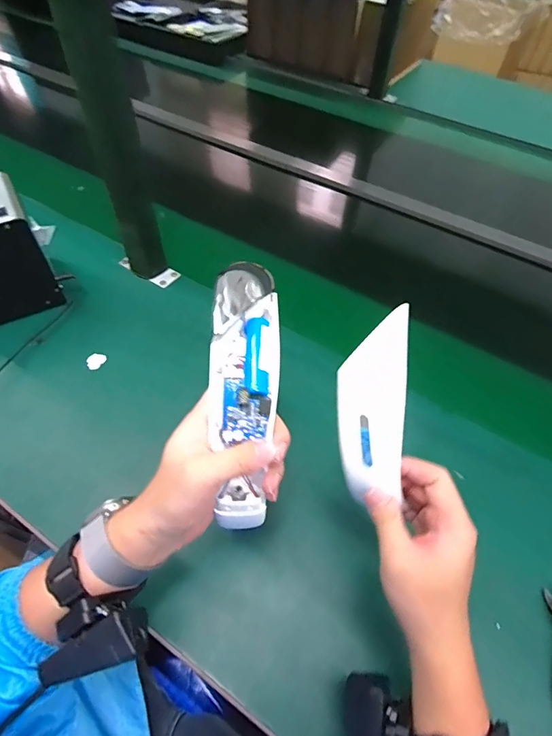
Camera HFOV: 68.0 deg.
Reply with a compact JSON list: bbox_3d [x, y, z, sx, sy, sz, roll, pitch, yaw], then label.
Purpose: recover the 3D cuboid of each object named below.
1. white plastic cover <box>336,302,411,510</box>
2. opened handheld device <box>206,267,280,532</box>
[{"bbox_3d":[0.072,0.027,0.307,0.049,0.018,0.141,5,96,1],"label":"white plastic cover"},{"bbox_3d":[-0.025,0.015,0.322,0.053,0.038,0.213,1,79,-2],"label":"opened handheld device"}]

